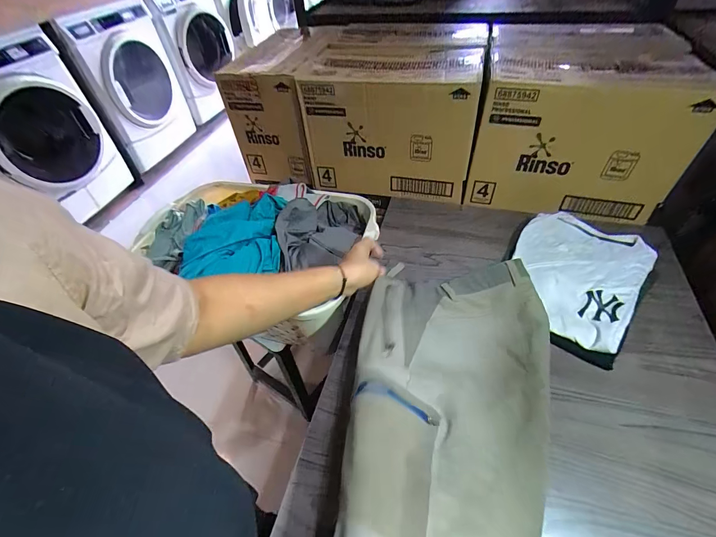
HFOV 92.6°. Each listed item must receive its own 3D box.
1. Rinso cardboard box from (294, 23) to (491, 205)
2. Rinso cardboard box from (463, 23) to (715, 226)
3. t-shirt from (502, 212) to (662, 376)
[{"bbox_3d":[0.102,-0.423,0.905,0.396,0.302,0.418,9,49,14],"label":"Rinso cardboard box"},{"bbox_3d":[0.480,-0.356,0.811,0.379,0.291,0.388,8,48,13],"label":"Rinso cardboard box"},{"bbox_3d":[0.398,0.009,0.647,0.221,0.044,0.303,29,56,29],"label":"t-shirt"}]

